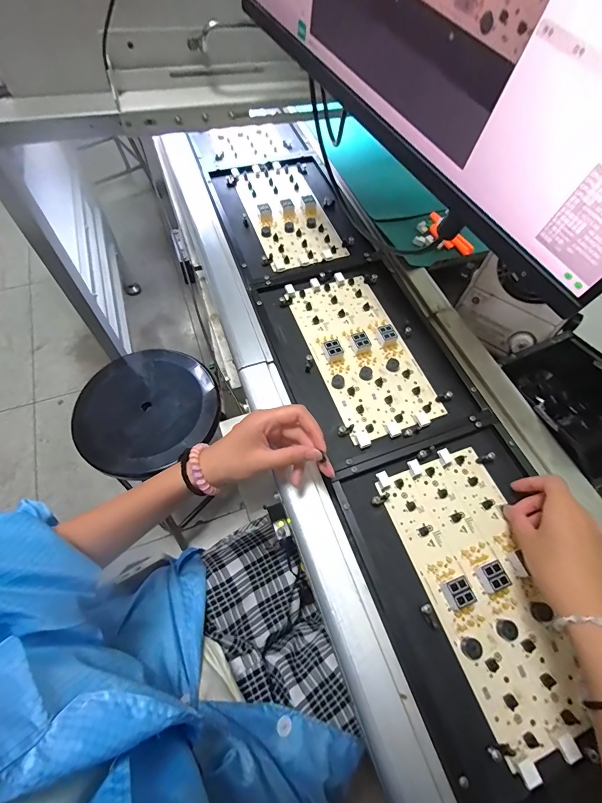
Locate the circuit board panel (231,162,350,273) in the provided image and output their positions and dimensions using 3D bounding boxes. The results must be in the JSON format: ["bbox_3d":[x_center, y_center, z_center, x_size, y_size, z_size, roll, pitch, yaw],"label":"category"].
[{"bbox_3d":[-0.027,-0.334,0.618,0.130,0.015,0.261,-17,65,-12],"label":"circuit board panel"}]

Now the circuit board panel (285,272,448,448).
[{"bbox_3d":[0.081,-0.076,0.487,0.128,0.022,0.261,-17,65,-12],"label":"circuit board panel"}]

